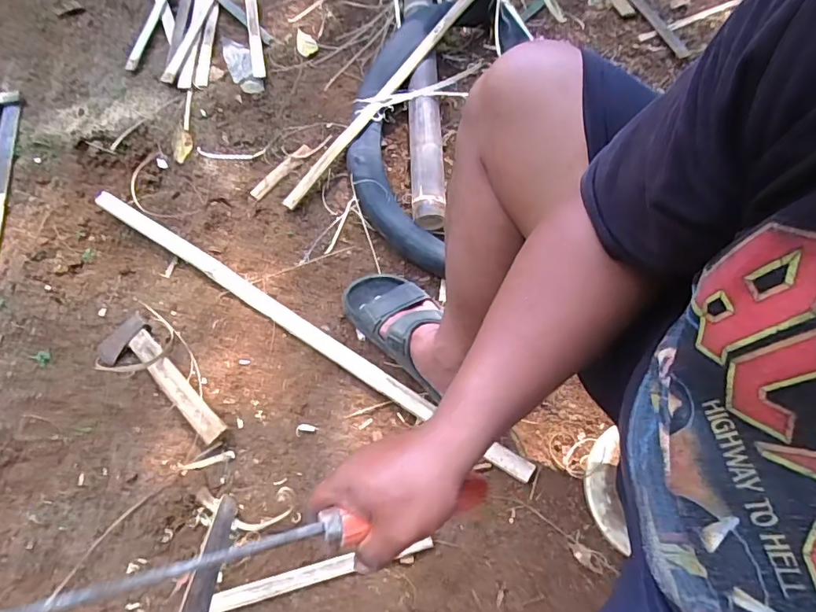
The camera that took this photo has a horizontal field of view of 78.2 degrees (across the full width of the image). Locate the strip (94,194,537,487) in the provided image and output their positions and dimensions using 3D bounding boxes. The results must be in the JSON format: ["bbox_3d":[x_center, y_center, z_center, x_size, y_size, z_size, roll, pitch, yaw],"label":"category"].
[{"bbox_3d":[-0.189,0.023,0.833,0.875,0.024,0.038,30,72,13],"label":"strip"}]

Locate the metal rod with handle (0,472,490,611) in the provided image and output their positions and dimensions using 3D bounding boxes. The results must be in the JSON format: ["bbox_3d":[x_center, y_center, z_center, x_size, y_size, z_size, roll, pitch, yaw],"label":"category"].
[{"bbox_3d":[-0.105,0.168,0.345,0.354,0.015,0.023,-7,66,-20],"label":"metal rod with handle"}]

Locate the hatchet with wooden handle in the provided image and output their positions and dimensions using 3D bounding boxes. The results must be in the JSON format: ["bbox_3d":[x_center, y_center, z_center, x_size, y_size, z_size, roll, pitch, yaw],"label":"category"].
[{"bbox_3d":[-0.393,0.129,0.795,0.085,0.030,0.257,-41,72,-14],"label":"hatchet with wooden handle"}]

